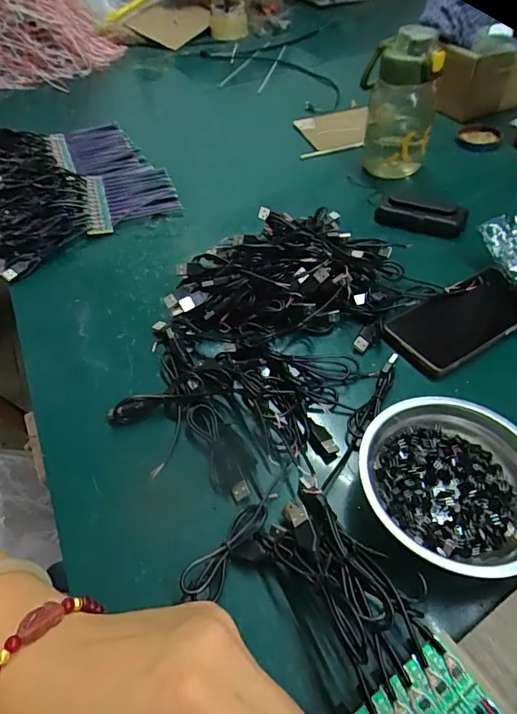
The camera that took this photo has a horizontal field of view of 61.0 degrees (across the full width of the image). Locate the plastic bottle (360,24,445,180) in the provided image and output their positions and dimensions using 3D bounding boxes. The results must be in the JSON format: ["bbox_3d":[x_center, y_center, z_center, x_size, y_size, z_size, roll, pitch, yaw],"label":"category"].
[{"bbox_3d":[0.190,-0.348,0.596,0.094,0.166,0.081,12,52,15],"label":"plastic bottle"}]

